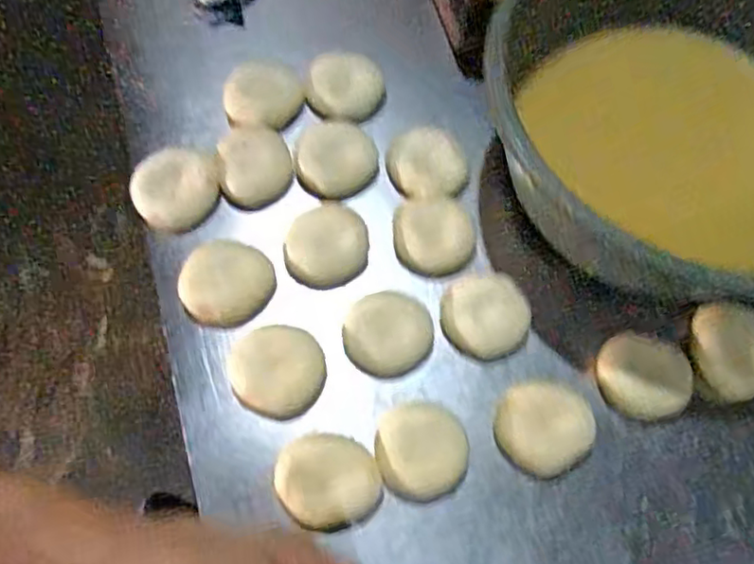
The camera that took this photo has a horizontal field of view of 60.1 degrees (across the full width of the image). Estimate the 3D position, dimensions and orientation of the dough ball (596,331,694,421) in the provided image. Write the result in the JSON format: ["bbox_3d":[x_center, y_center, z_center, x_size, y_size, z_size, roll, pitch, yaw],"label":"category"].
[{"bbox_3d":[0.186,0.067,0.457,0.061,0.024,0.053,20,70,7],"label":"dough ball"}]

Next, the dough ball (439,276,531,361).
[{"bbox_3d":[0.077,0.025,0.465,0.058,0.022,0.052,-12,69,-5],"label":"dough ball"}]

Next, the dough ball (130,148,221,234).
[{"bbox_3d":[-0.156,-0.071,0.502,0.064,0.016,0.065,0,68,0],"label":"dough ball"}]

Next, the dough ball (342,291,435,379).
[{"bbox_3d":[0.008,0.036,0.457,0.062,0.025,0.057,0,68,0],"label":"dough ball"}]

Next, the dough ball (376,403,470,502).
[{"bbox_3d":[0.029,0.111,0.427,0.056,0.021,0.059,0,68,0],"label":"dough ball"}]

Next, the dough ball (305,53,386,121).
[{"bbox_3d":[-0.028,-0.161,0.534,0.057,0.026,0.064,36,73,13],"label":"dough ball"}]

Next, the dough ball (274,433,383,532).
[{"bbox_3d":[-0.031,0.129,0.424,0.065,0.017,0.058,0,68,0],"label":"dough ball"}]

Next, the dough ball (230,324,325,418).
[{"bbox_3d":[-0.069,0.062,0.453,0.064,0.016,0.060,0,68,0],"label":"dough ball"}]

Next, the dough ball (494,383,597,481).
[{"bbox_3d":[0.112,0.098,0.439,0.059,0.026,0.058,0,68,0],"label":"dough ball"}]

